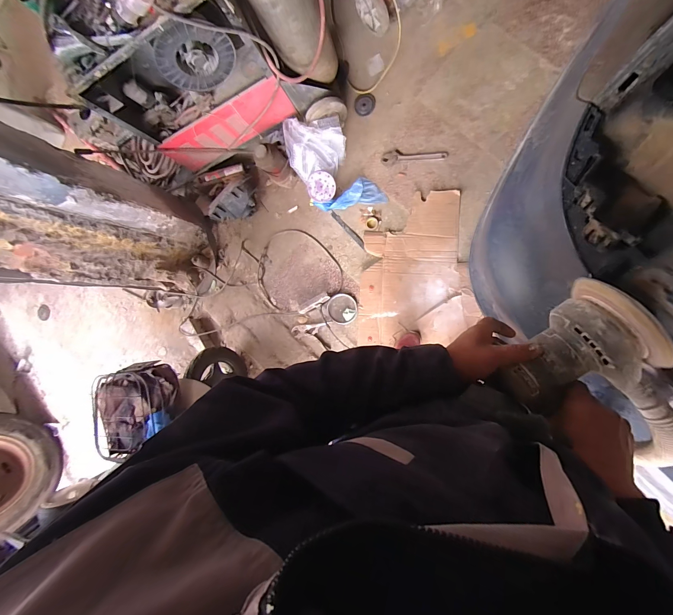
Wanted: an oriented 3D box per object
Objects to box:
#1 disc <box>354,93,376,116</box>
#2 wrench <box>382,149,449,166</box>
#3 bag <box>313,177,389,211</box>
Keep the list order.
[{"bbox_3d":[0.135,-0.955,1.416,0.095,0.017,0.106,6,96,8],"label":"disc"},{"bbox_3d":[0.352,-0.693,1.367,0.282,0.025,0.064,-2,92,13],"label":"wrench"},{"bbox_3d":[0.061,-0.546,1.445,0.351,0.027,0.129,-5,91,13],"label":"bag"}]

